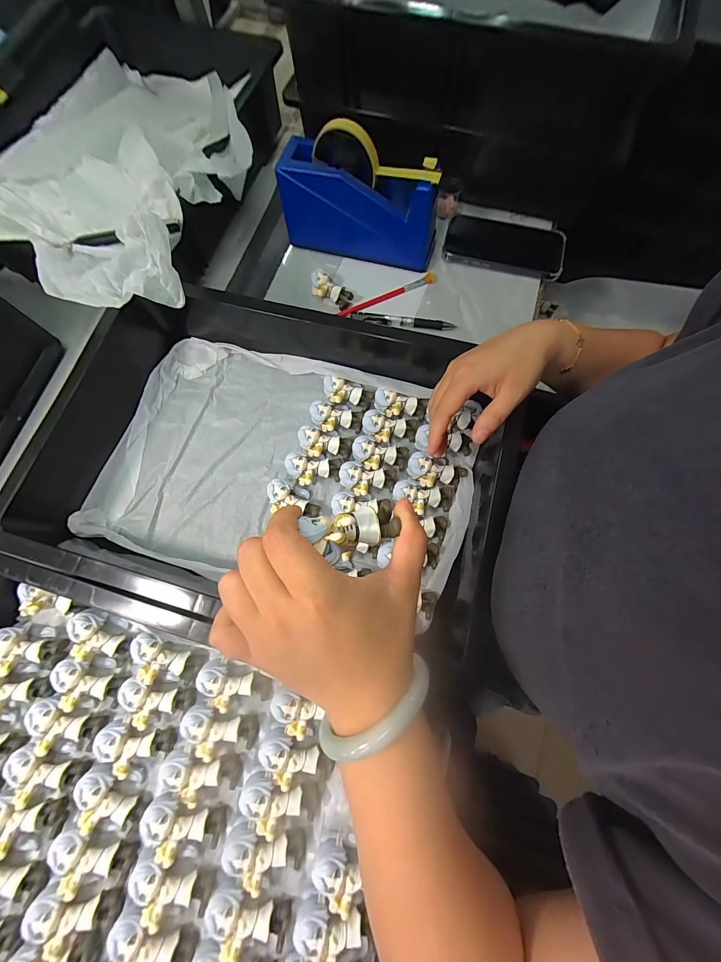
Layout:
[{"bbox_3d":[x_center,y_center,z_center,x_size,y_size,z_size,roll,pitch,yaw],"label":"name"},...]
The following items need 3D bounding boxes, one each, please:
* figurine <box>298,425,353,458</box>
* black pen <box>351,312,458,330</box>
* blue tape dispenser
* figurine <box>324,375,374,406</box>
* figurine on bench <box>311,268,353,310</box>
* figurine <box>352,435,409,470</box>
[{"bbox_3d":[-0.041,-0.043,0.381,0.061,0.025,0.034,4,74,2],"label":"figurine"},{"bbox_3d":[0.057,-0.217,0.441,0.138,0.009,0.018,9,74,3],"label":"black pen"},{"bbox_3d":[0.000,-0.358,0.418,0.199,0.124,0.056,13,75,5],"label":"blue tape dispenser"},{"bbox_3d":[-0.016,-0.104,0.389,0.060,0.022,0.025,12,75,4],"label":"figurine"},{"bbox_3d":[-0.041,-0.258,0.445,0.060,0.028,0.031,28,76,8],"label":"figurine on bench"},{"bbox_3d":[0.022,-0.028,0.371,0.062,0.023,0.033,15,75,5],"label":"figurine"}]

